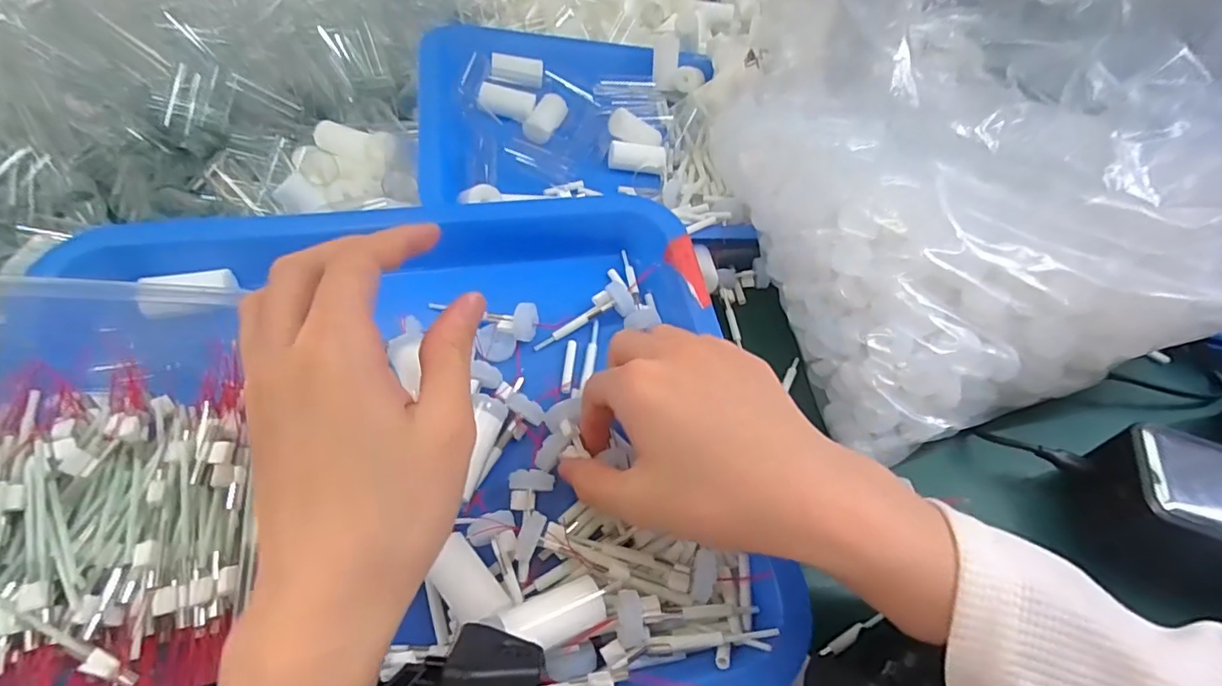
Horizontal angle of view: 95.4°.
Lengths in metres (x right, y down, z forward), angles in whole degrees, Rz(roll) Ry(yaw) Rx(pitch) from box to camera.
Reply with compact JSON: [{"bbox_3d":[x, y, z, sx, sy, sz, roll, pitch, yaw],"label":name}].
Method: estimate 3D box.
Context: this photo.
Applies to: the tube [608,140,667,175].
[{"bbox_3d":[0.019,-0.137,0.409,0.042,0.016,0.017,1,52,-4],"label":"tube"}]

